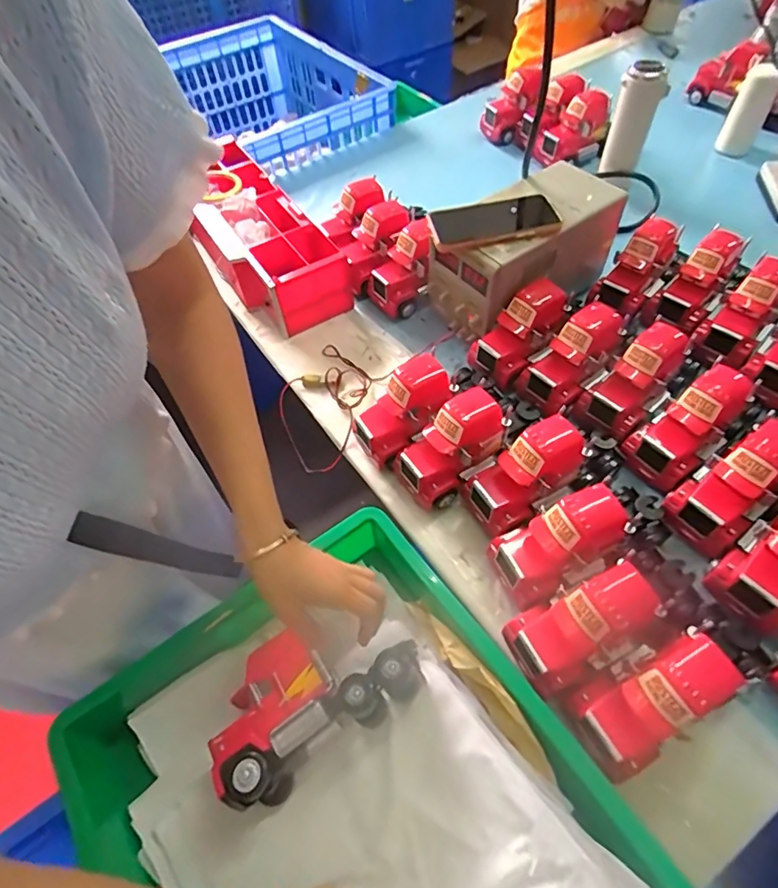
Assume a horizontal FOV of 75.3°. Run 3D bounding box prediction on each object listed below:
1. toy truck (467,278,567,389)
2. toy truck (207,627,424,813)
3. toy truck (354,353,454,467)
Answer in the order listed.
[{"bbox_3d":[0.167,-0.157,0.672,0.078,0.058,0.146,42,97,27],"label":"toy truck"},{"bbox_3d":[-0.074,0.232,0.474,0.190,0.070,0.109,-31,60,-16],"label":"toy truck"},{"bbox_3d":[0.011,-0.043,0.602,0.138,0.055,0.062,-50,61,12],"label":"toy truck"}]

